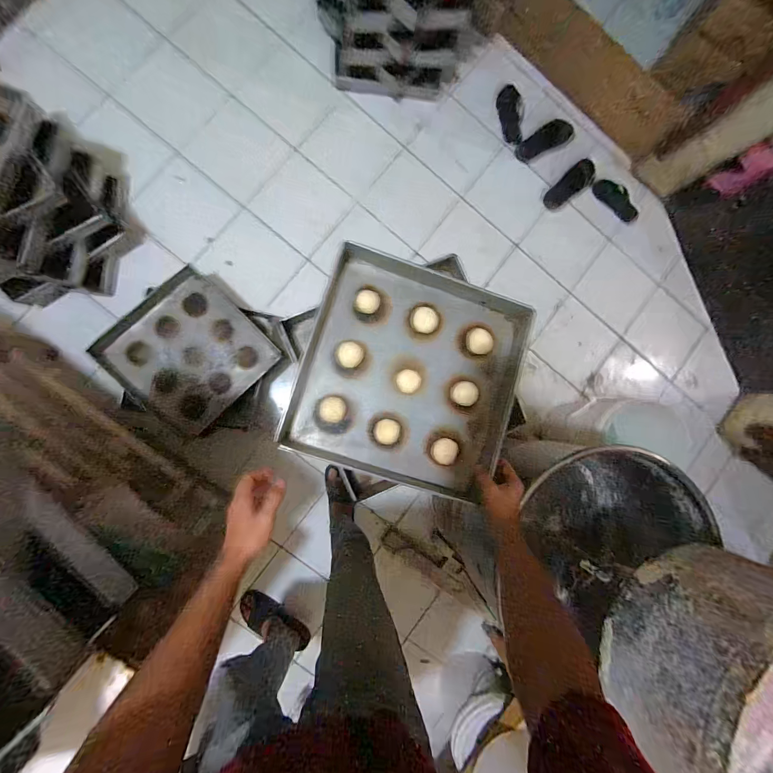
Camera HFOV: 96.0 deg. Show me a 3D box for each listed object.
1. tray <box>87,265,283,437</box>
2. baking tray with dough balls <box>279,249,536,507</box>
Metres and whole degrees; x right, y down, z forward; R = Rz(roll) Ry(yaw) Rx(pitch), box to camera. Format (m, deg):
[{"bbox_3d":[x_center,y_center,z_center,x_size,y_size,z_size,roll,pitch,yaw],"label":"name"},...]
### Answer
[{"bbox_3d":[-0.664,-0.113,1.169,0.444,0.050,0.447,45,85,-4],"label":"tray"},{"bbox_3d":[0.049,-0.025,0.708,0.417,0.065,0.425,19,85,-7],"label":"baking tray with dough balls"}]

